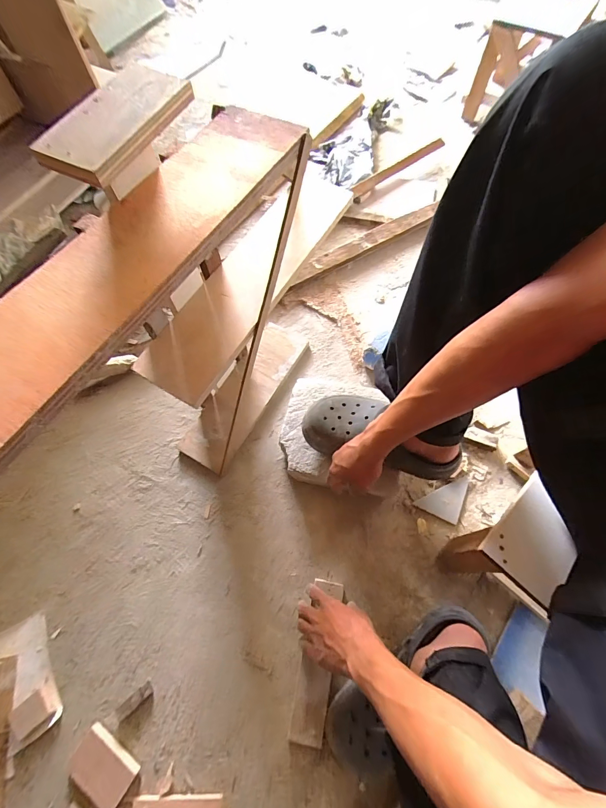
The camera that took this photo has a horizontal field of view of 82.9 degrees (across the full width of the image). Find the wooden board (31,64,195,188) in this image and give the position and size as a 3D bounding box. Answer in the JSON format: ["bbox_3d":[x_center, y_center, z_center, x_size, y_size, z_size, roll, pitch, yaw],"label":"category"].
[{"bbox_3d":[-0.160,-0.245,0.294,0.070,0.016,0.135,27,74,5],"label":"wooden board"}]

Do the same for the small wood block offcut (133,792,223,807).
[{"bbox_3d":[-0.178,0.574,0.490,0.123,0.006,0.024,2,46,-2],"label":"small wood block offcut"}]

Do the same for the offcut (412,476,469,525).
[{"bbox_3d":[0.271,0.173,0.666,0.079,0.005,0.092,24,69,13],"label":"offcut"}]

